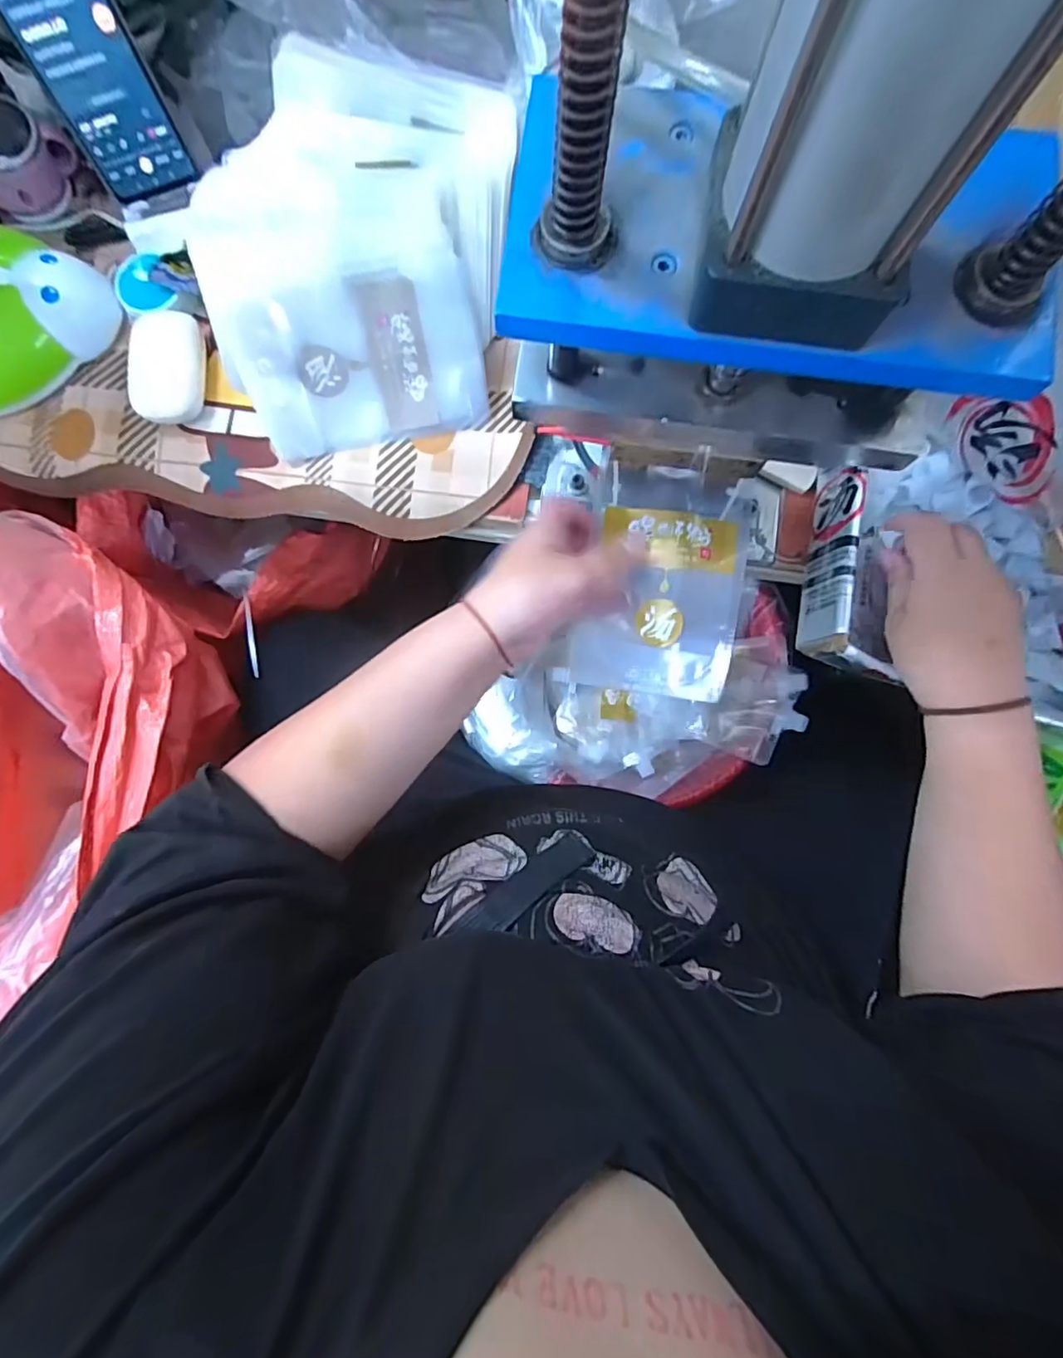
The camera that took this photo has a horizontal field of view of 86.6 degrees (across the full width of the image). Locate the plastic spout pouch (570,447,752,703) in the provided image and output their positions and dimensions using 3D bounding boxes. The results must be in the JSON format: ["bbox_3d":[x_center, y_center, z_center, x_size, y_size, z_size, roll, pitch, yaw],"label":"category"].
[{"bbox_3d":[0.097,-0.073,0.414,0.110,0.025,0.165,9,84,1],"label":"plastic spout pouch"}]

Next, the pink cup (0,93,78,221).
[{"bbox_3d":[-0.452,-0.454,0.480,0.083,0.058,0.082,41,85,4],"label":"pink cup"}]

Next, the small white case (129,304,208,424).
[{"bbox_3d":[-0.306,-0.265,0.473,0.054,0.026,0.093,-1,84,-1],"label":"small white case"}]

